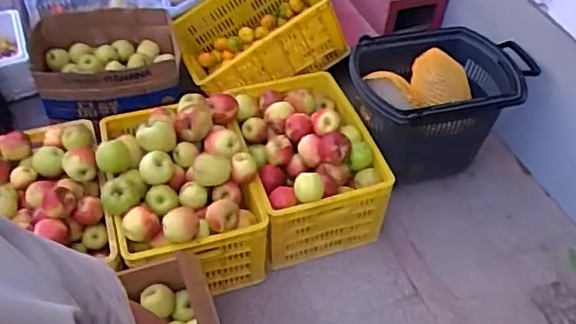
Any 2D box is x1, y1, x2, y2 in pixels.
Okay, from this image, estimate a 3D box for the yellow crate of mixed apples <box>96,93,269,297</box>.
[{"bbox_3d":[-0.297,0.079,1.592,0.394,0.303,0.523,-11,49,-13],"label":"yellow crate of mixed apples"}]

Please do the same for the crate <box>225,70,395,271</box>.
[{"bbox_3d":[0.047,-0.002,1.759,0.366,0.339,0.551,-9,49,-12],"label":"crate"}]

